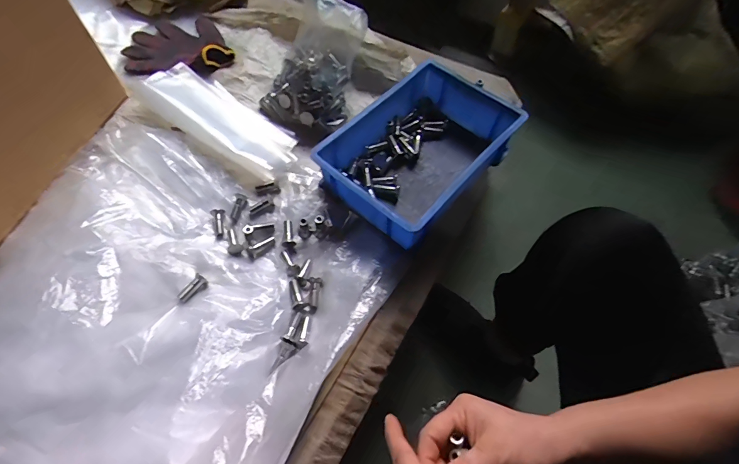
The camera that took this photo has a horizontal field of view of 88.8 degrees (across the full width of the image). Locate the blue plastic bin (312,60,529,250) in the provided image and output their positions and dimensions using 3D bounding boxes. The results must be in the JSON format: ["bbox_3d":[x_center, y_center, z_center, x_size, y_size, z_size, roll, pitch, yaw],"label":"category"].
[{"bbox_3d":[0.063,-0.106,0.504,0.162,0.082,0.235,41,70,16],"label":"blue plastic bin"}]

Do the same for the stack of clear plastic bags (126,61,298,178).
[{"bbox_3d":[-0.216,-0.167,0.542,0.243,0.034,0.095,32,68,12],"label":"stack of clear plastic bags"}]

